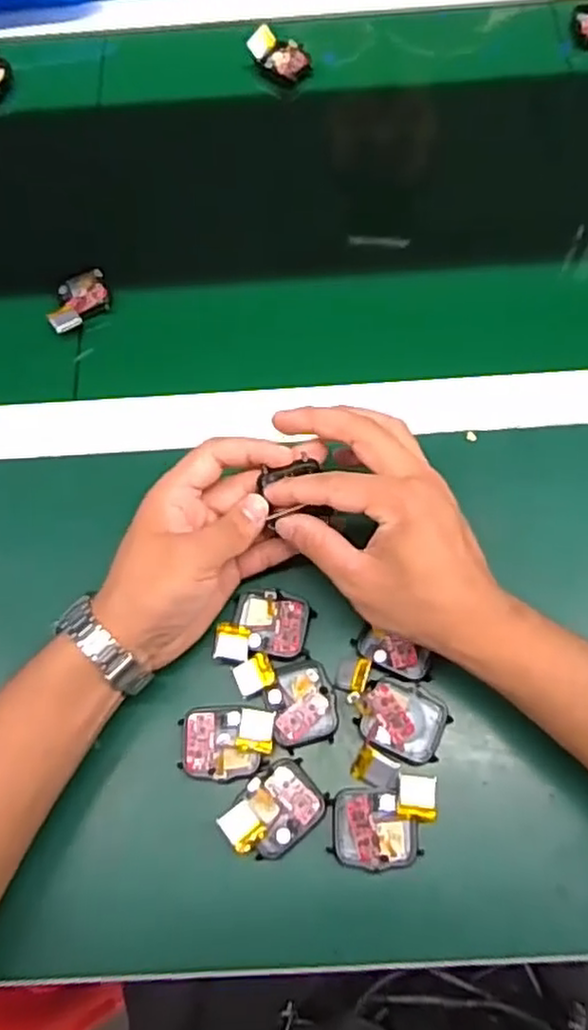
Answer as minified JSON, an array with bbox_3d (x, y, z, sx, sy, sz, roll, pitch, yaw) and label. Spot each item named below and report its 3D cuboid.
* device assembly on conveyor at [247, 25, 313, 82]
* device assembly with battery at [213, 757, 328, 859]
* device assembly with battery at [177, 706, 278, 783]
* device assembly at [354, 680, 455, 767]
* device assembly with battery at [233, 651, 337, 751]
[{"bbox_3d":[-0.011,-0.397,0.603,0.056,0.031,0.031,19,70,10],"label":"device assembly on conveyor"},{"bbox_3d":[-0.010,0.156,0.364,0.050,0.019,0.036,-42,72,-14],"label":"device assembly with battery"},{"bbox_3d":[-0.036,0.125,0.378,0.050,0.013,0.038,1,68,3],"label":"device assembly with battery"},{"bbox_3d":[0.060,0.114,0.385,0.048,0.016,0.039,19,70,10],"label":"device assembly"},{"bbox_3d":[-0.001,0.103,0.392,0.042,0.017,0.059,-35,70,-11],"label":"device assembly with battery"}]

